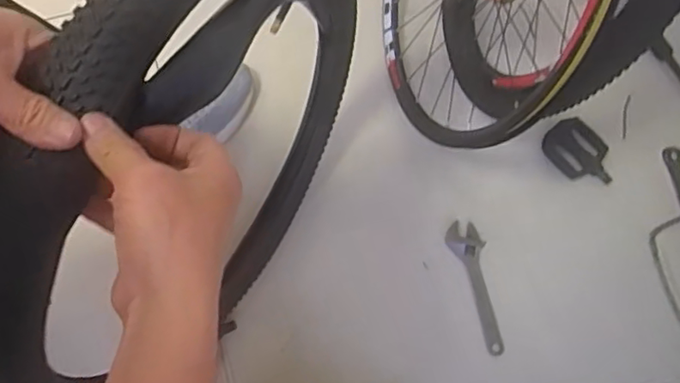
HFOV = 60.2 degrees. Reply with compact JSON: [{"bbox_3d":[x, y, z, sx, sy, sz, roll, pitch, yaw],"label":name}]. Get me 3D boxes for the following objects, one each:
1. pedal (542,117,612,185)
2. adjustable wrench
[{"bbox_3d":[0.360,-0.056,0.879,0.077,0.023,0.111,-40,79,-11],"label":"pedal"},{"bbox_3d":[0.199,0.134,0.831,0.047,0.010,0.186,-16,75,-6],"label":"adjustable wrench"}]

